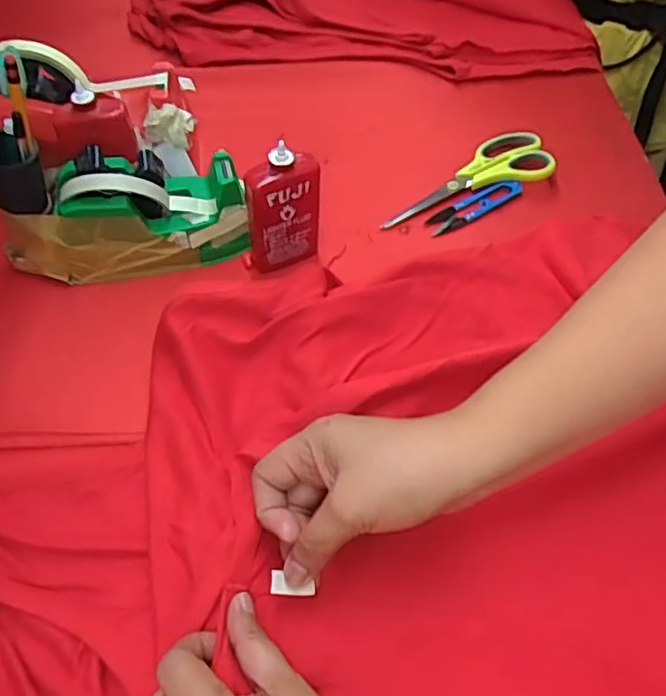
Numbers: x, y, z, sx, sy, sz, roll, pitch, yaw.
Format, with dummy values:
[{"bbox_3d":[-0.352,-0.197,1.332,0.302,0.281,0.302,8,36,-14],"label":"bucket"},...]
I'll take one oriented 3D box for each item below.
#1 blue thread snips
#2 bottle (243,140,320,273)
[{"bbox_3d":[0.131,-0.132,0.582,0.098,0.011,0.024,-27,60,-14],"label":"blue thread snips"},{"bbox_3d":[-0.039,-0.108,0.501,0.055,0.116,0.026,-12,58,-5],"label":"bottle"}]

